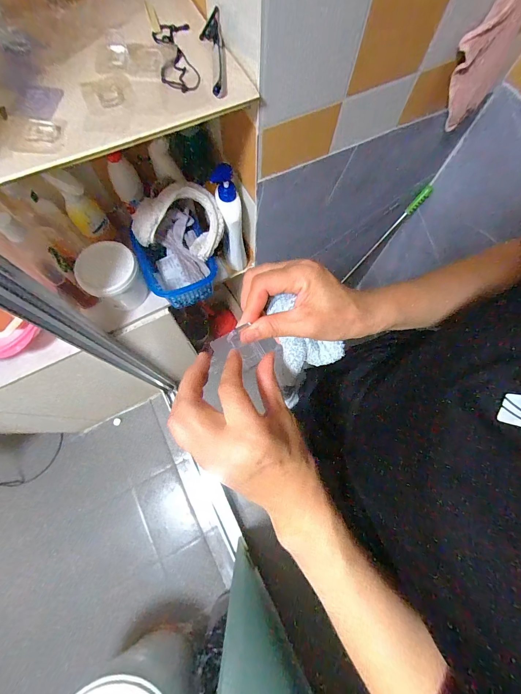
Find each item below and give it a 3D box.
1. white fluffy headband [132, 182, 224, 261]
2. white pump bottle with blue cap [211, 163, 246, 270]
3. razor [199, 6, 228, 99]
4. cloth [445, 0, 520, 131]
[{"bbox_3d":[-0.175,-0.278,0.614,0.201,0.051,0.153,16,108,-3],"label":"white fluffy headband"},{"bbox_3d":[-0.062,-0.261,0.646,0.056,0.220,0.065,-10,73,-5],"label":"white pump bottle with blue cap"},{"bbox_3d":[-0.060,-0.380,0.370,0.029,0.037,0.123,-6,68,-3],"label":"razor"},{"bbox_3d":[0.360,-0.474,0.457,0.082,0.216,0.047,-30,76,-10],"label":"cloth"}]

